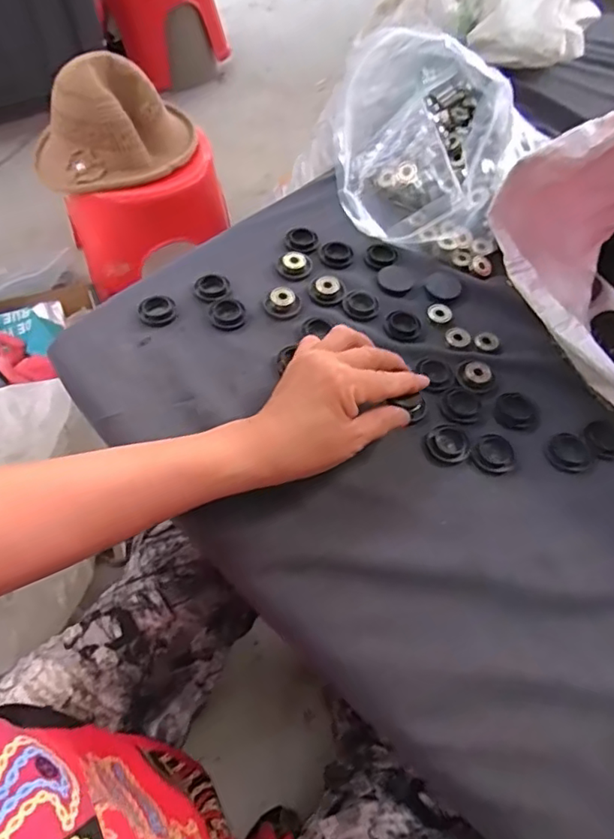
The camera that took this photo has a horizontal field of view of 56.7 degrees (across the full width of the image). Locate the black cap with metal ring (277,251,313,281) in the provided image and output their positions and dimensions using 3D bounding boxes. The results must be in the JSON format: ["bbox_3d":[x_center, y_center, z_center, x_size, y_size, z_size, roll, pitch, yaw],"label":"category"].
[{"bbox_3d":[-0.011,-0.144,0.536,0.033,0.013,0.030,2,58,-3],"label":"black cap with metal ring"}]

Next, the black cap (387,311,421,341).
[{"bbox_3d":[0.086,-0.083,0.508,0.030,0.004,0.030,2,58,-3],"label":"black cap"}]

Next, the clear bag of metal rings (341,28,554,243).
[{"bbox_3d":[0.103,-0.286,0.555,0.147,0.136,0.196,-1,58,-5],"label":"clear bag of metal rings"}]

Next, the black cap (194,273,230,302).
[{"bbox_3d":[-0.085,-0.119,0.513,0.031,0.005,0.031,2,58,-3],"label":"black cap"}]

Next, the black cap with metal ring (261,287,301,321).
[{"bbox_3d":[-0.021,-0.105,0.506,0.031,0.014,0.028,-18,61,-15],"label":"black cap with metal ring"}]

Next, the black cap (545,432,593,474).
[{"bbox_3d":[0.205,0.026,0.444,0.035,0.004,0.033,2,58,-3],"label":"black cap"}]

